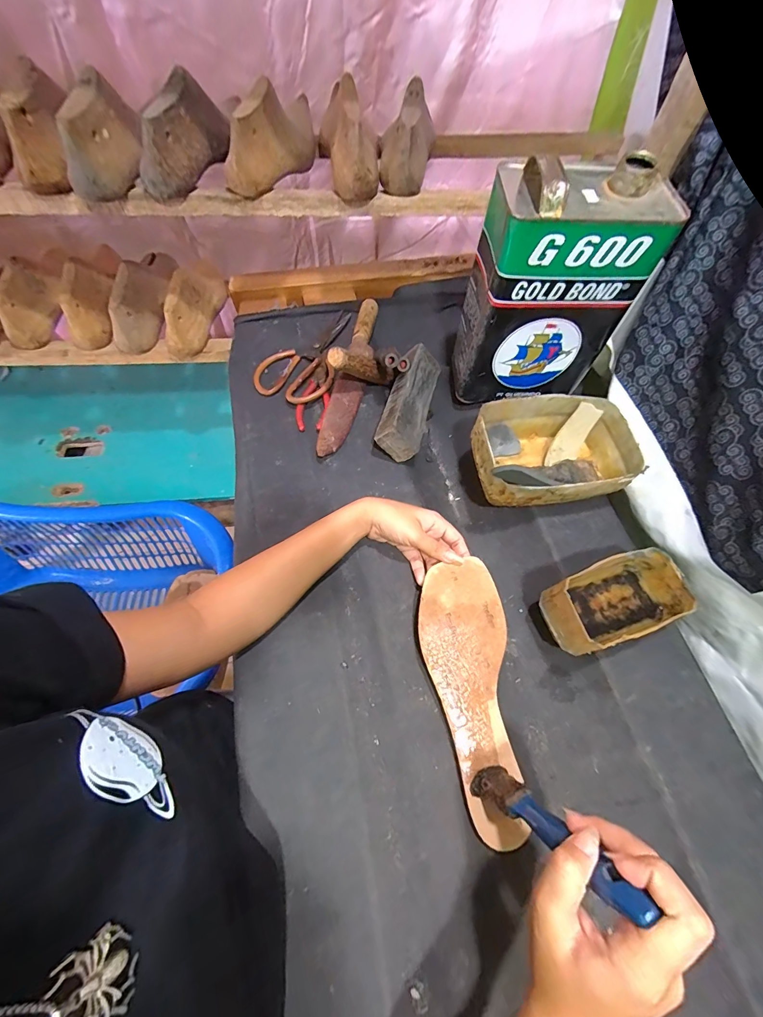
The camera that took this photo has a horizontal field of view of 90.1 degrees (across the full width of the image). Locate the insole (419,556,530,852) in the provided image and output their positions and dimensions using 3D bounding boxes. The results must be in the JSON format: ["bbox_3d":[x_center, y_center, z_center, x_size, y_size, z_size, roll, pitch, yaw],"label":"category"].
[{"bbox_3d":[0.086,0.169,0.359,0.082,0.008,0.235,-4,68,-4],"label":"insole"}]

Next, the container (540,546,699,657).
[{"bbox_3d":[0.234,0.096,0.389,0.128,0.062,0.071,-15,64,-12],"label":"container"}]

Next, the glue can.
[{"bbox_3d":[0.192,-0.247,0.459,0.165,0.236,0.096,2,62,-4],"label":"glue can"}]

